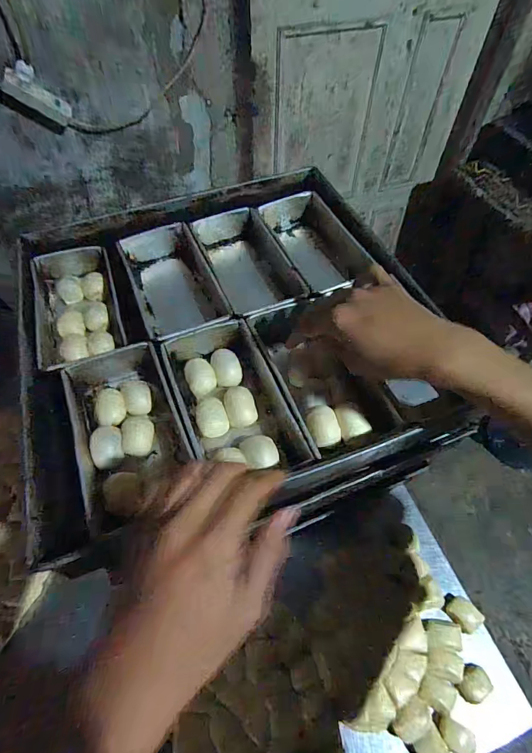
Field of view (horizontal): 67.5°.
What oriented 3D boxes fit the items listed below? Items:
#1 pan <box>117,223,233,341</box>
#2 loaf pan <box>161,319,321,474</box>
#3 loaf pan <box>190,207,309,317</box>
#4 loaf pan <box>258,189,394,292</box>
[{"bbox_3d":[-0.122,-0.119,0.546,0.113,0.063,0.199,-21,59,-13],"label":"pan"},{"bbox_3d":[-0.040,0.024,0.433,0.100,0.050,0.206,-19,59,-12],"label":"loaf pan"},{"bbox_3d":[-0.031,-0.162,0.561,0.107,0.060,0.190,-19,59,-12],"label":"loaf pan"},{"bbox_3d":[0.069,-0.186,0.571,0.105,0.060,0.206,-19,59,-12],"label":"loaf pan"}]

